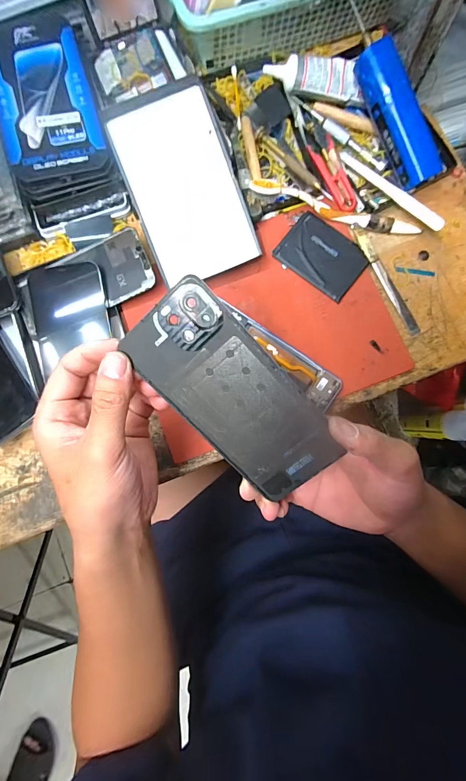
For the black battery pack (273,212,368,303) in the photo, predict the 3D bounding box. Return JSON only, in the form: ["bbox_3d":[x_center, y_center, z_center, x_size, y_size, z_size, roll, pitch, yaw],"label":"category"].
[{"bbox_3d":[0.093,-0.139,0.361,0.084,0.010,0.061,38,85,5],"label":"black battery pack"}]

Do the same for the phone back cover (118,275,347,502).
[{"bbox_3d":[0.001,0.004,0.231,0.070,0.005,0.153,-41,102,14],"label":"phone back cover"}]

